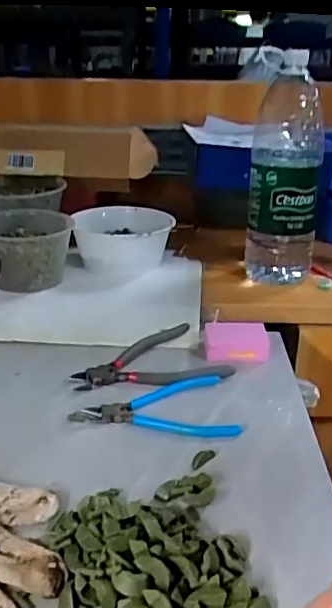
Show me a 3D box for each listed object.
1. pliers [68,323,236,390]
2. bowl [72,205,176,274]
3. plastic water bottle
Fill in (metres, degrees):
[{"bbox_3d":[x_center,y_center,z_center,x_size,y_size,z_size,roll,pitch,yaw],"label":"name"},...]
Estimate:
[{"bbox_3d":[-0.020,0.060,0.655,0.174,0.013,0.111,-2,24,-8],"label":"pliers"},{"bbox_3d":[-0.065,-0.102,0.904,0.146,0.077,0.157,1,24,-1],"label":"bowl"},{"bbox_3d":[0.174,-0.188,0.822,0.098,0.322,0.100,6,24,10],"label":"plastic water bottle"}]

